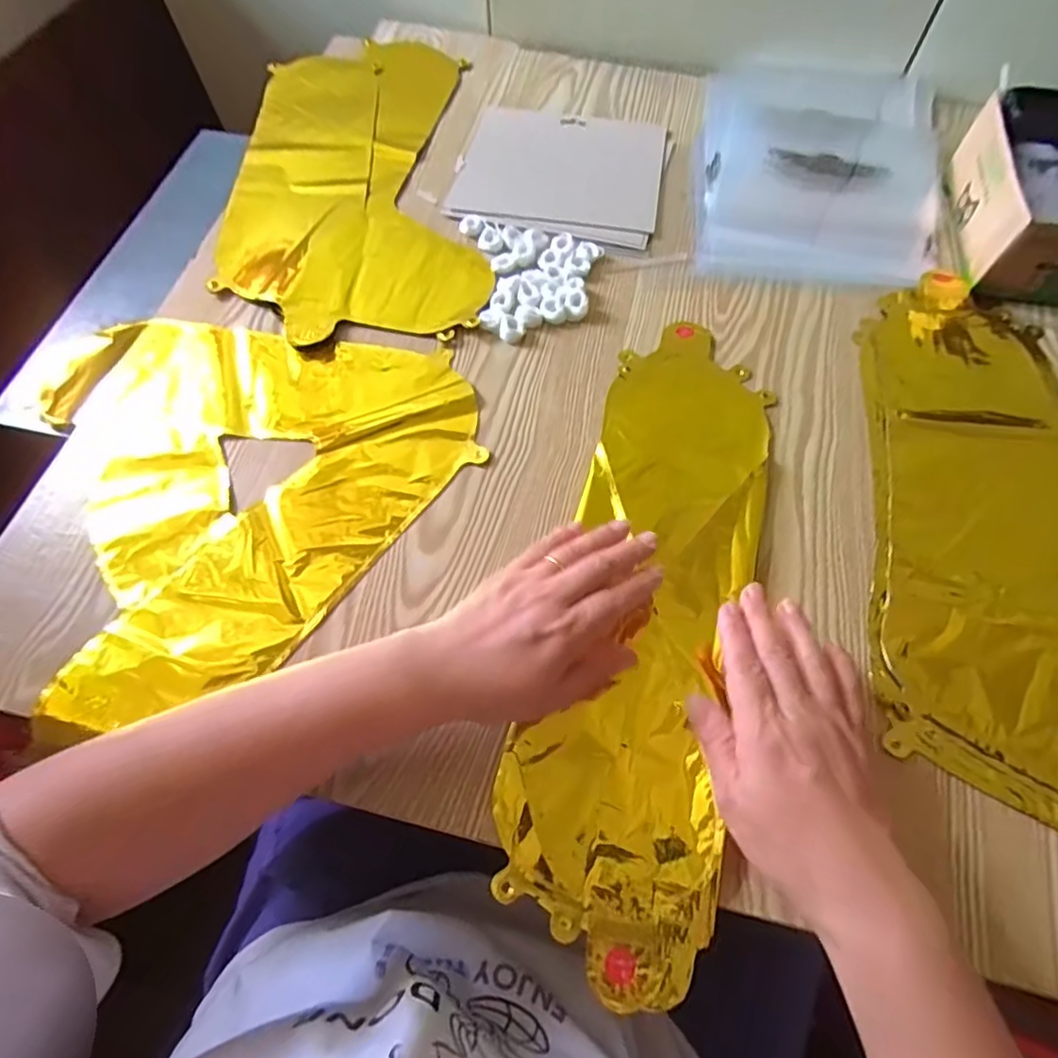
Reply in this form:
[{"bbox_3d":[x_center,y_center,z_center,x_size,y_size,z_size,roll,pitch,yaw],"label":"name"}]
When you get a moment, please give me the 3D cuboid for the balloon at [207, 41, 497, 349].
[{"bbox_3d":[-0.168,-0.353,0.575,0.230,0.011,0.430,-4,64,-1],"label":"balloon"}]

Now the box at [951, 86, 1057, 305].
[{"bbox_3d":[0.452,-0.290,0.504,0.125,0.070,0.185,10,65,5],"label":"box"}]

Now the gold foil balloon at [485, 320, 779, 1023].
[{"bbox_3d":[0.083,0.037,0.391,0.125,0.014,0.439,13,65,7],"label":"gold foil balloon"}]

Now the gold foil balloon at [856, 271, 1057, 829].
[{"bbox_3d":[0.349,-0.007,0.403,0.210,0.012,0.422,11,65,6],"label":"gold foil balloon"}]

